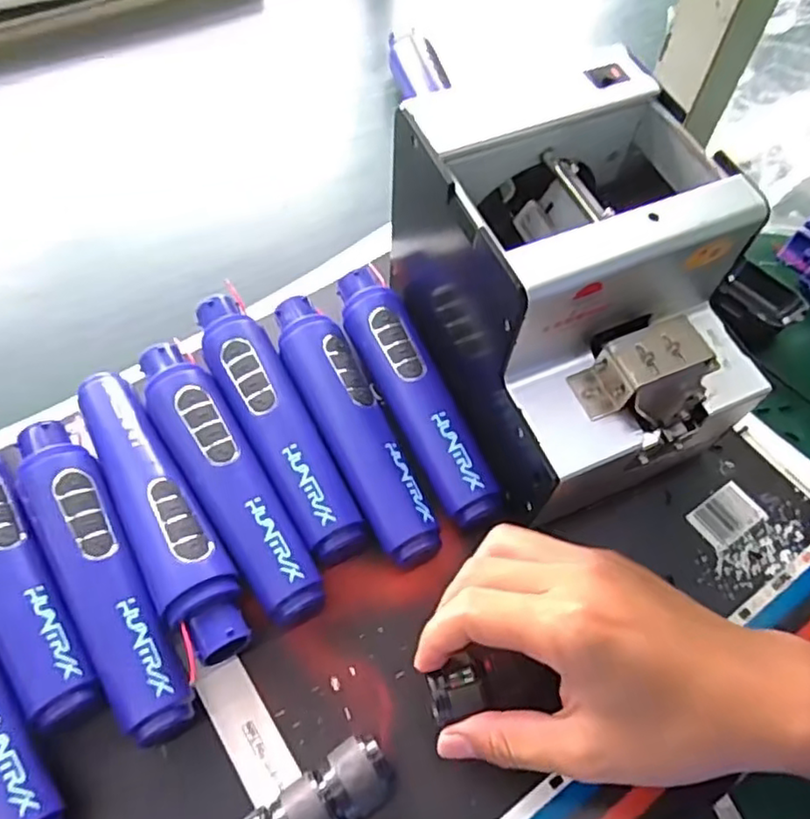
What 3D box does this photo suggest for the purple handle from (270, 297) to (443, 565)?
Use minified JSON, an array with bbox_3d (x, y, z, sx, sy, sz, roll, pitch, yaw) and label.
[{"bbox_3d":[-0.031,0.010,0.366,0.038,0.037,0.169,-21,63,-12],"label":"purple handle"}]

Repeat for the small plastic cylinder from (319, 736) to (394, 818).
[{"bbox_3d":[-0.021,0.162,0.284,0.027,0.030,0.028,-35,67,-19],"label":"small plastic cylinder"}]

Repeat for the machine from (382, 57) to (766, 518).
[{"bbox_3d":[0.085,-0.058,0.336,0.130,0.138,0.186,-21,63,-12],"label":"machine"}]

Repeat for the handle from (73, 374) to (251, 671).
[{"bbox_3d":[-0.129,0.051,0.340,0.036,0.037,0.175,-29,65,-16],"label":"handle"}]

